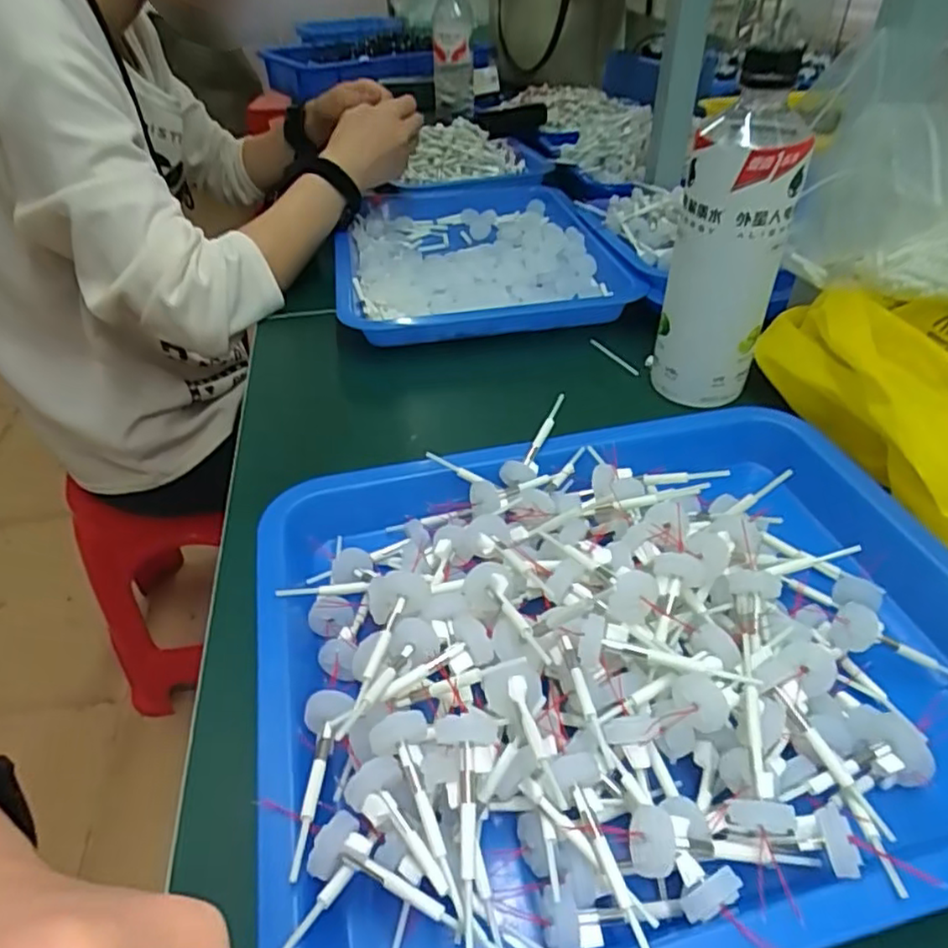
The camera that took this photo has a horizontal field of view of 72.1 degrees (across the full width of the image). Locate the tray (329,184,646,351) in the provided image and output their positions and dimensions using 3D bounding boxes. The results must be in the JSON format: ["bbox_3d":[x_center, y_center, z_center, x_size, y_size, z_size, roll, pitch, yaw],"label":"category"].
[{"bbox_3d":[-0.006,-0.227,0.670,0.268,0.038,0.344,-8,41,-7],"label":"tray"}]

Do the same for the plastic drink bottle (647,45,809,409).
[{"bbox_3d":[0.165,-0.148,0.422,0.067,0.203,0.064,19,45,23],"label":"plastic drink bottle"}]

